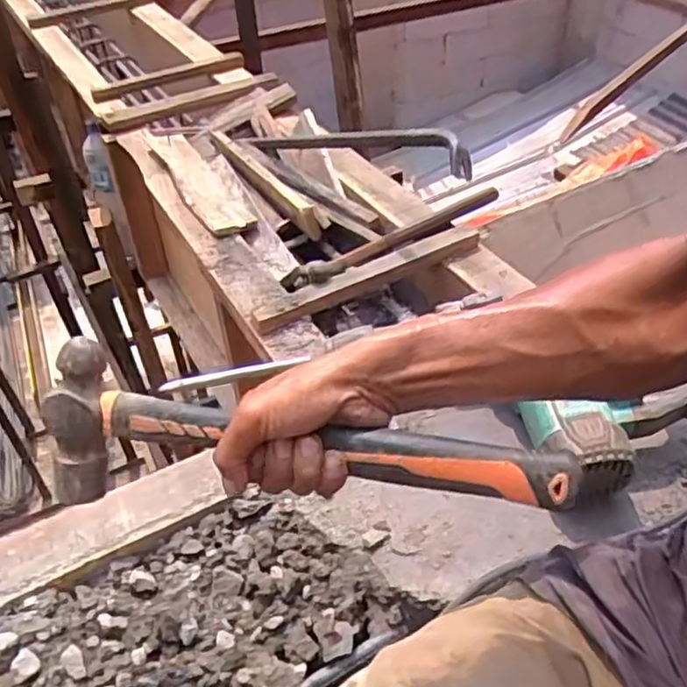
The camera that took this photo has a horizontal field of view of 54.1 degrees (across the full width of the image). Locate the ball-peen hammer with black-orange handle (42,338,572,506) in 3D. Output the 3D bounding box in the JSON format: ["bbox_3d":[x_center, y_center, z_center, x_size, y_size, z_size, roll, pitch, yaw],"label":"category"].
[{"bbox_3d":[-0.030,0.068,0.446,0.360,0.088,0.058,5,43,9],"label":"ball-peen hammer with black-orange handle"}]

